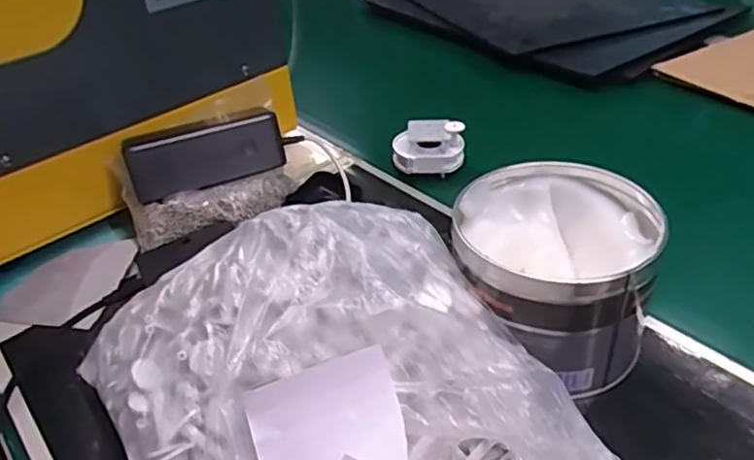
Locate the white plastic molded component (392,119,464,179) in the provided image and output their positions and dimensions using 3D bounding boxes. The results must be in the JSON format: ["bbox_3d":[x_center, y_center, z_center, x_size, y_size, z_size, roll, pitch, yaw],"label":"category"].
[{"bbox_3d":[0.052,-0.082,0.624,0.069,0.049,0.045,-2,37,5],"label":"white plastic molded component"}]

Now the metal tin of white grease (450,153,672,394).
[{"bbox_3d":[0.116,0.032,0.413,0.120,0.103,0.119,-3,37,3],"label":"metal tin of white grease"}]

